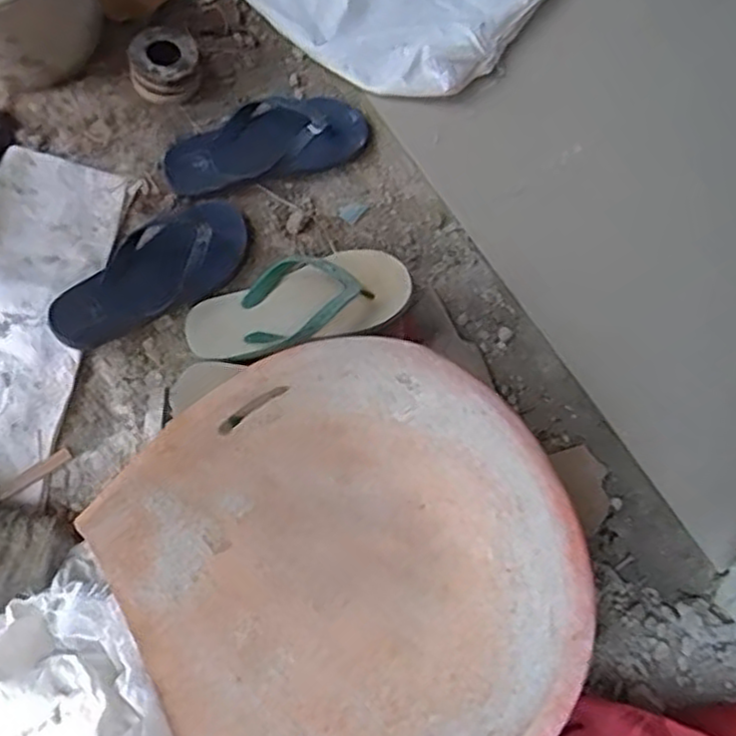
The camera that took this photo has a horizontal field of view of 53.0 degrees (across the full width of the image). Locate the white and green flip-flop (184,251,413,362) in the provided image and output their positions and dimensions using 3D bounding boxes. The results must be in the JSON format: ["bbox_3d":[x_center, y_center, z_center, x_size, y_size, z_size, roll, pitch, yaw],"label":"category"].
[{"bbox_3d":[-0.084,-0.075,0.851,0.262,0.066,0.109,-14,73,12],"label":"white and green flip-flop"}]

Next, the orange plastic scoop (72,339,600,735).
[{"bbox_3d":[-0.028,0.201,0.703,0.409,0.171,0.422,-27,75,-9],"label":"orange plastic scoop"}]

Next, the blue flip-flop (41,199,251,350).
[{"bbox_3d":[-0.255,-0.111,0.868,0.245,0.045,0.101,-31,76,-9],"label":"blue flip-flop"}]

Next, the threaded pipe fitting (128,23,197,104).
[{"bbox_3d":[-0.258,-0.382,0.935,0.087,0.056,0.085,0,73,0],"label":"threaded pipe fitting"}]

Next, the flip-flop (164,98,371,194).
[{"bbox_3d":[-0.131,-0.293,0.928,0.257,0.058,0.102,-14,74,-5],"label":"flip-flop"}]

